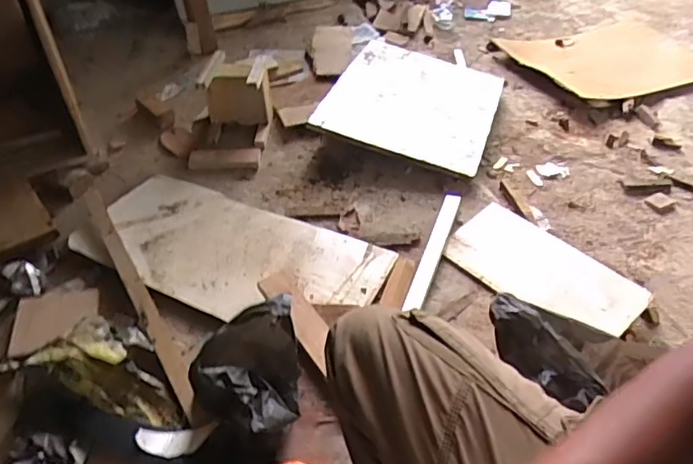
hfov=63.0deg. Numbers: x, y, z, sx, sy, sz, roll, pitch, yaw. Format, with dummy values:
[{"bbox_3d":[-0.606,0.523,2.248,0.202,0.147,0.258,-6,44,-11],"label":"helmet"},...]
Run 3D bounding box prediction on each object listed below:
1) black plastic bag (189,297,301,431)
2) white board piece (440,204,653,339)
[{"bbox_3d":[-0.132,0.194,0.748,0.137,0.155,0.169,1,43,0],"label":"black plastic bag"},{"bbox_3d":[0.359,0.068,1.034,0.330,0.027,0.207,36,51,29],"label":"white board piece"}]

